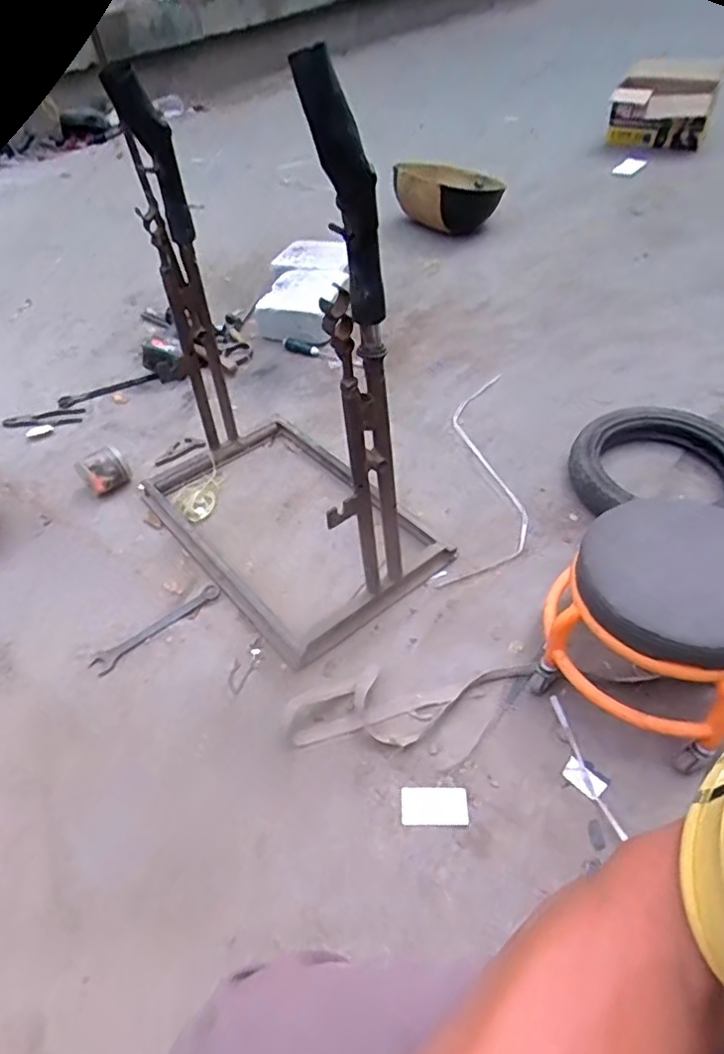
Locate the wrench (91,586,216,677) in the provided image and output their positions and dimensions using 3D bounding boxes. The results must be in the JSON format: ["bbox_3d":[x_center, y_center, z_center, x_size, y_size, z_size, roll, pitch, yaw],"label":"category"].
[{"bbox_3d":[-0.358,0.173,1.113,0.238,0.011,0.045,-36,53,-26],"label":"wrench"}]

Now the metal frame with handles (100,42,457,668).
[{"bbox_3d":[-0.177,-0.251,0.991,0.359,0.773,0.582,-35,55,-24],"label":"metal frame with handles"}]

